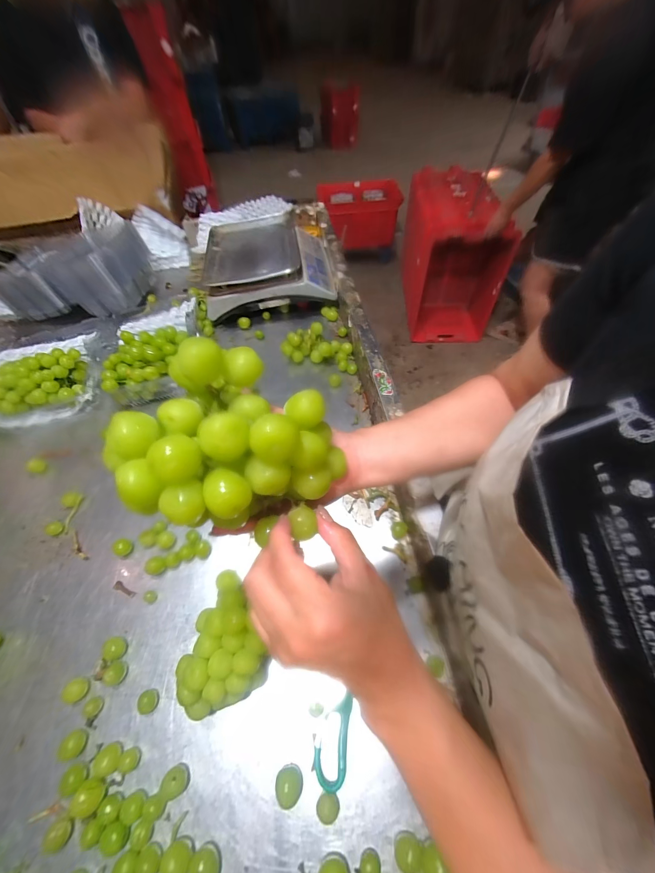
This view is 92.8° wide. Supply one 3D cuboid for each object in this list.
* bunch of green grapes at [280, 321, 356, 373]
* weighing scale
[{"bbox_3d":[-0.013,-0.203,0.705,0.177,0.056,0.076,16,57,13],"label":"bunch of green grapes"},{"bbox_3d":[-0.157,-0.480,0.834,0.320,0.104,0.327,-10,54,-4],"label":"weighing scale"}]

